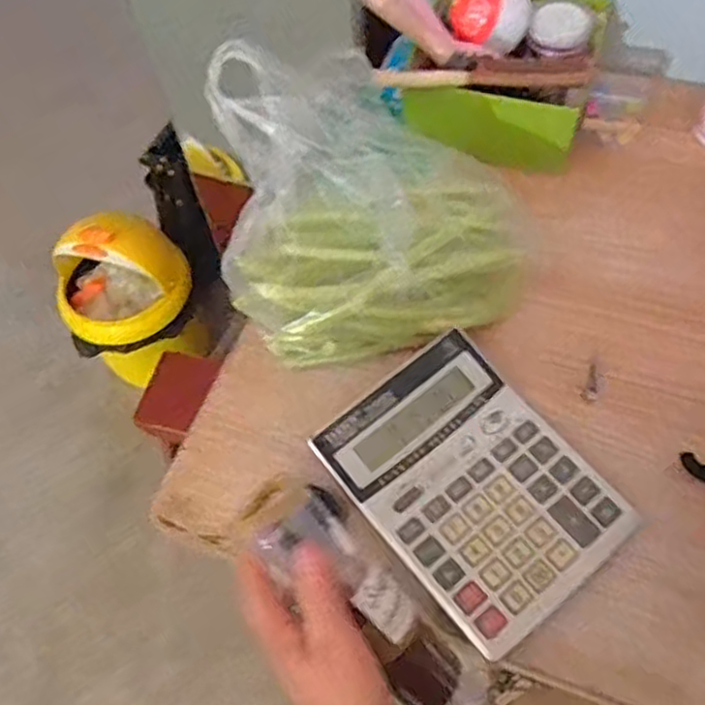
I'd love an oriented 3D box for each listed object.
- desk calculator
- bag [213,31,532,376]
[{"bbox_3d":[0.087,0.095,0.525,0.147,0.031,0.194,-37,68,-17],"label":"desk calculator"},{"bbox_3d":[0.018,-0.125,0.577,0.248,0.142,0.211,-8,60,-1],"label":"bag"}]

